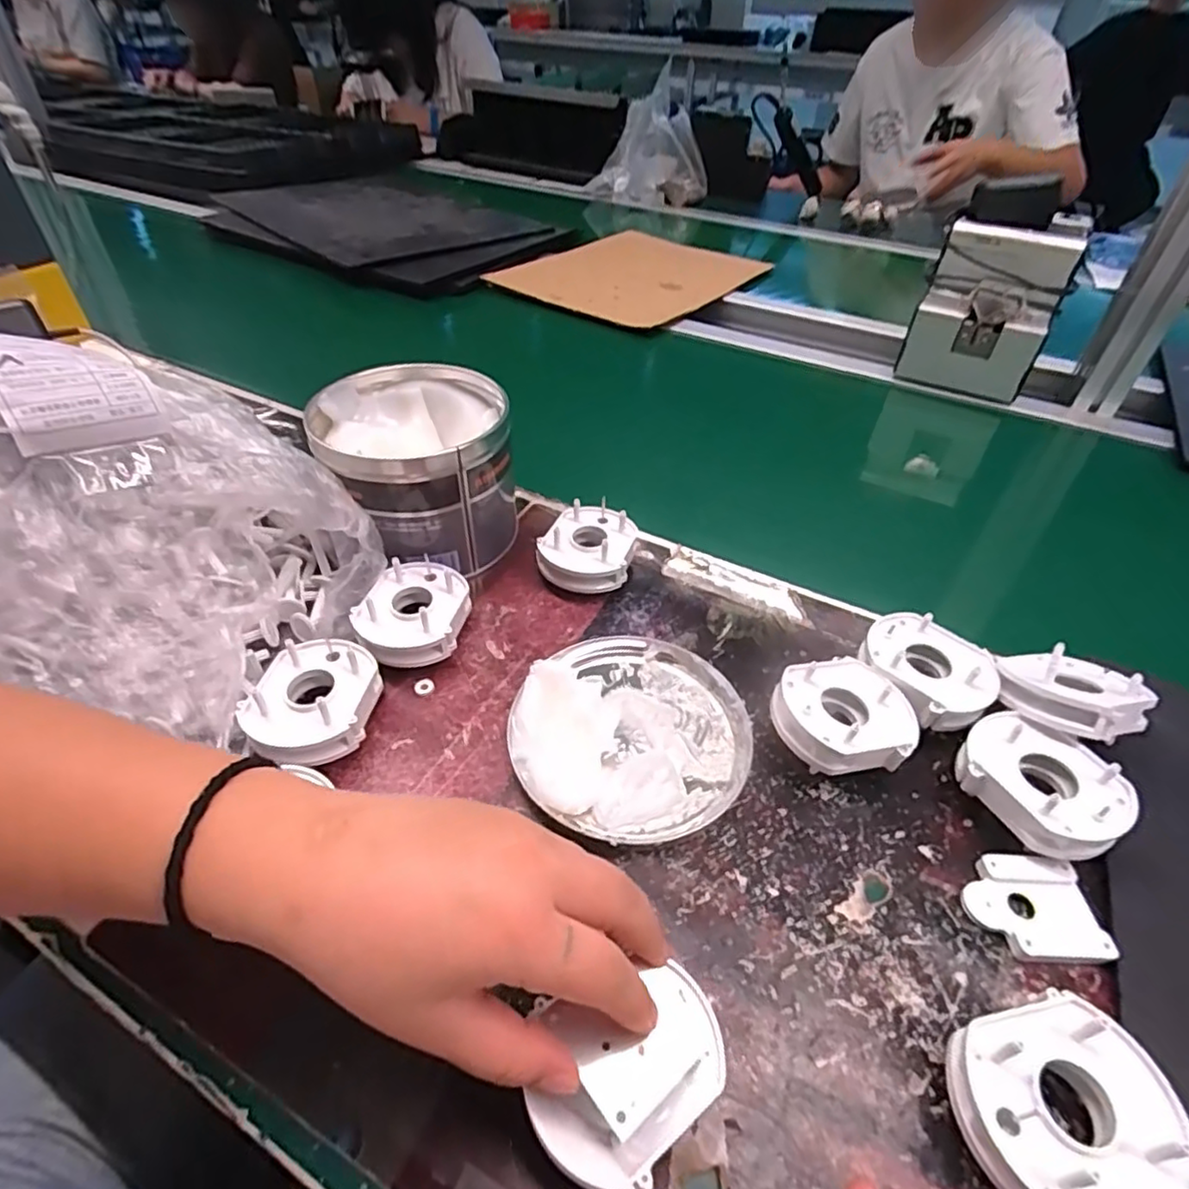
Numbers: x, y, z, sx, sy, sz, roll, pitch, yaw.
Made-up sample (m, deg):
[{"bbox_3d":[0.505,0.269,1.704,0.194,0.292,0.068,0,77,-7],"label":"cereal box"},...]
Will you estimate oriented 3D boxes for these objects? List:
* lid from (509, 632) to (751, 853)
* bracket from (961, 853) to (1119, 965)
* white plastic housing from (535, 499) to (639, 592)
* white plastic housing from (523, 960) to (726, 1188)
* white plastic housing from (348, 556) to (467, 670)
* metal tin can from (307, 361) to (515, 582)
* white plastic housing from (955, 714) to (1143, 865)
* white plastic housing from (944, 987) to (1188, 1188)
[{"bbox_3d":[0.020,0.066,0.347,0.126,0.031,0.124,1,43,-1],"label":"lid"},{"bbox_3d":[0.197,0.142,0.290,0.054,0.008,0.044,3,43,1],"label":"bracket"},{"bbox_3d":[-0.006,-0.031,0.446,0.062,0.033,0.073,7,43,5],"label":"white plastic housing"},{"bbox_3d":[0.013,0.162,0.216,0.068,0.023,0.053,-11,45,-13],"label":"white plastic housing"},{"bbox_3d":[-0.111,0.013,0.395,0.068,0.035,0.070,-12,45,-14],"label":"white plastic housing"},{"bbox_3d":[-0.121,-0.086,0.452,0.122,0.102,0.131,1,43,-1],"label":"metal tin can"},{"bbox_3d":[0.219,0.095,0.317,0.055,0.030,0.069,-27,50,-27],"label":"white plastic housing"},{"bbox_3d":[0.166,0.182,0.225,0.067,0.028,0.060,-10,45,-13],"label":"white plastic housing"}]

